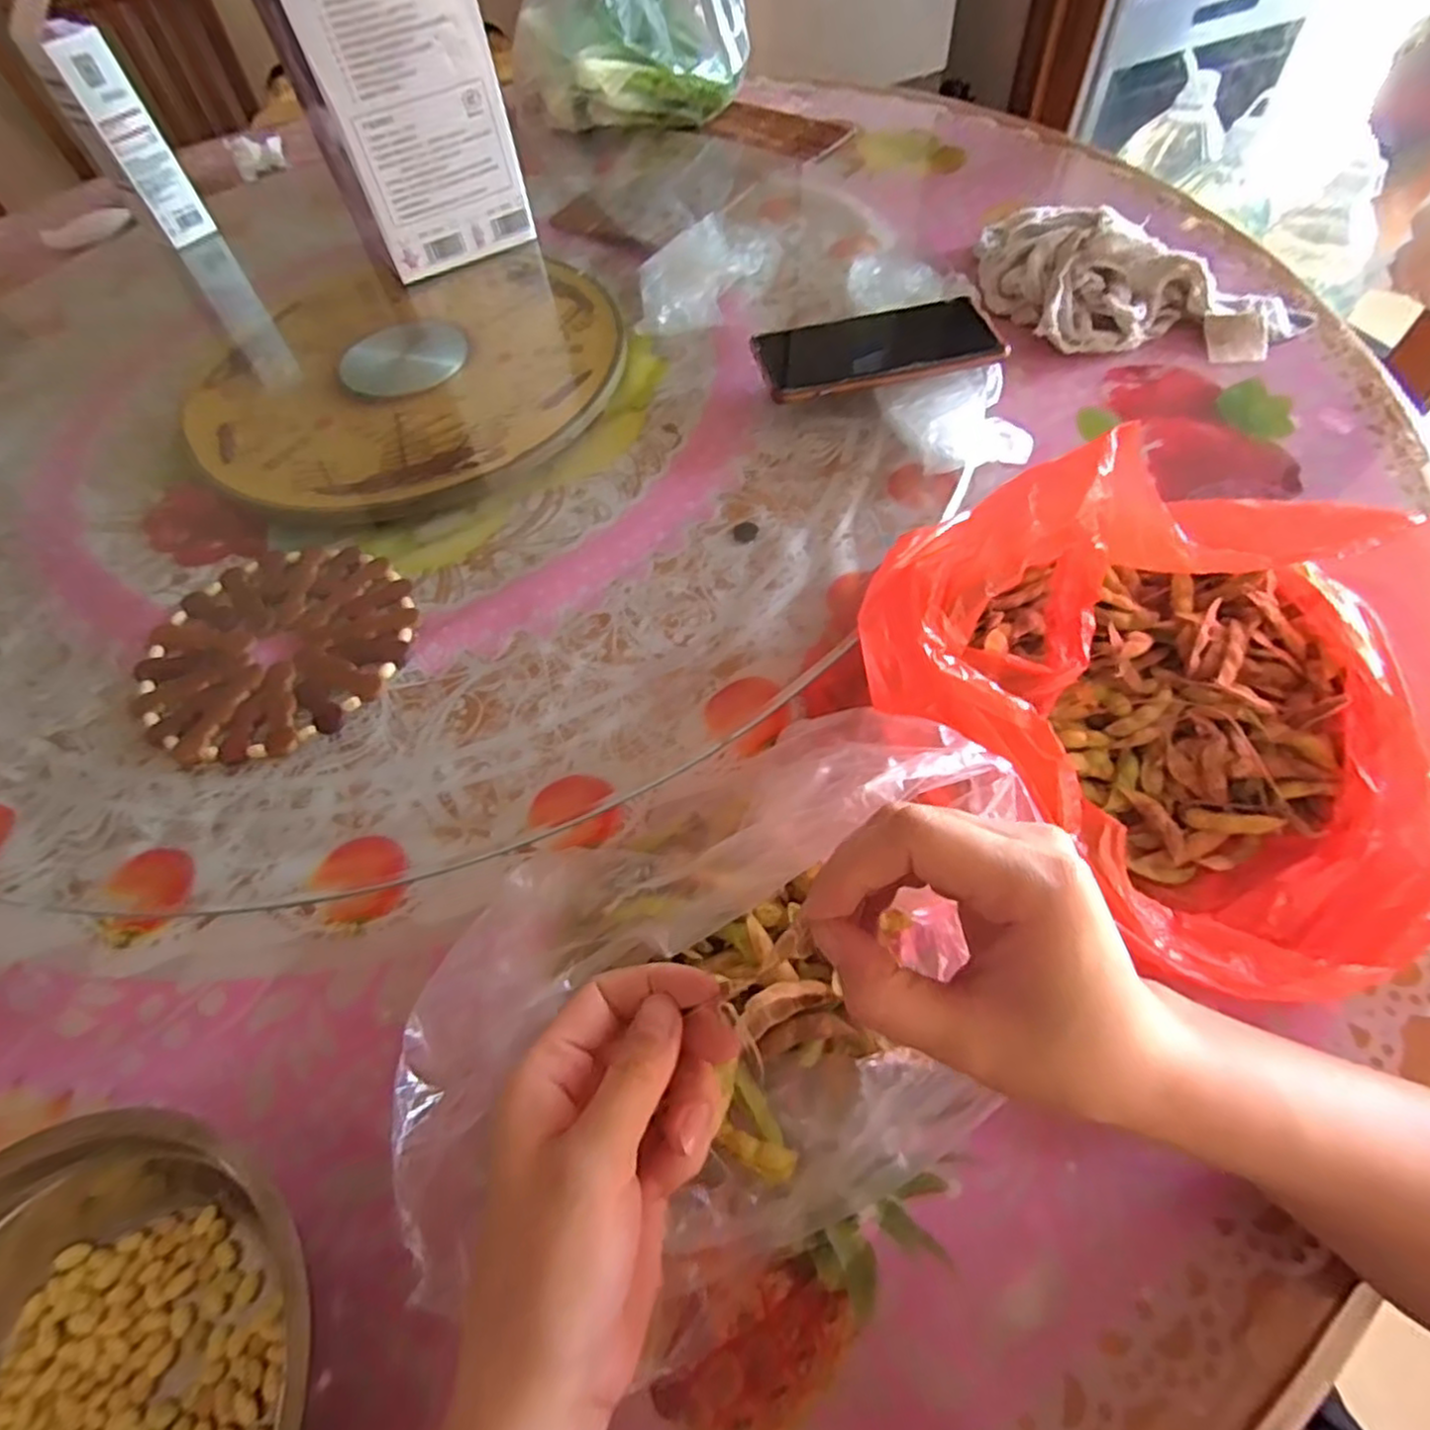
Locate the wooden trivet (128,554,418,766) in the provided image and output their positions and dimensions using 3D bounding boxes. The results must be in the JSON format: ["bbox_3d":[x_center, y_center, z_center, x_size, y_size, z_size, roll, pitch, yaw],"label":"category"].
[{"bbox_3d":[-0.260,-0.044,0.418,0.154,0.005,0.154,-32,61,-15],"label":"wooden trivet"}]

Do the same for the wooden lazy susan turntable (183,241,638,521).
[{"bbox_3d":[-0.231,-0.268,0.540,0.312,0.024,0.301,-29,60,-13],"label":"wooden lazy susan turntable"}]

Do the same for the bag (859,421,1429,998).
[{"bbox_3d":[0.218,-0.008,0.298,0.249,0.112,0.227,-21,59,-9],"label":"bag"}]

